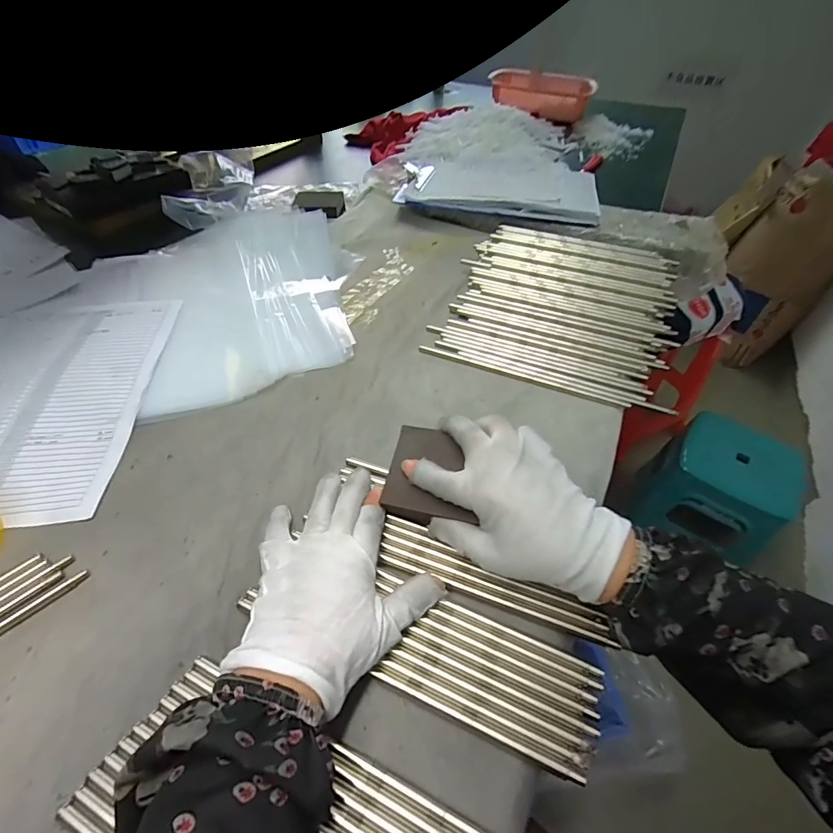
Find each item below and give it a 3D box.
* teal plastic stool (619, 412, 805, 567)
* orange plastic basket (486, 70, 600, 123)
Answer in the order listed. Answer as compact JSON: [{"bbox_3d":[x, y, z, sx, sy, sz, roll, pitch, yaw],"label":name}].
[{"bbox_3d":[0.718,0.175,0.991,0.263,0.255,0.267,-35,58,-30],"label":"teal plastic stool"},{"bbox_3d":[0.358,-0.923,1.205,0.291,0.072,0.285,12,48,7],"label":"orange plastic basket"}]

